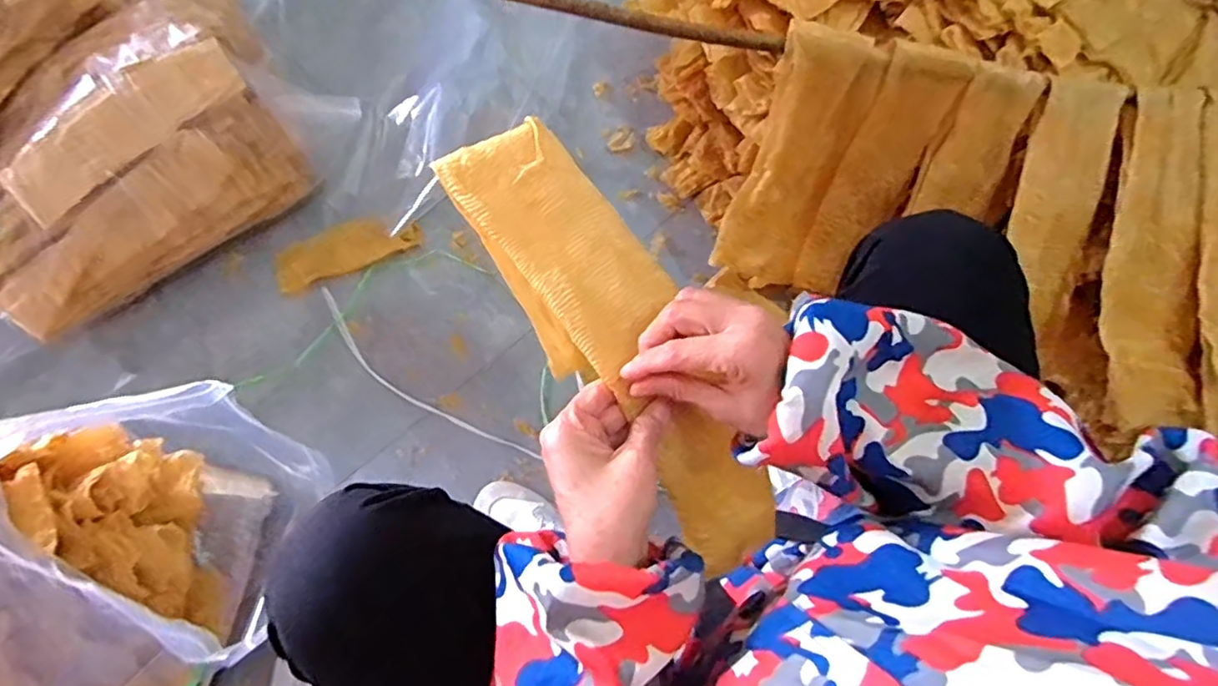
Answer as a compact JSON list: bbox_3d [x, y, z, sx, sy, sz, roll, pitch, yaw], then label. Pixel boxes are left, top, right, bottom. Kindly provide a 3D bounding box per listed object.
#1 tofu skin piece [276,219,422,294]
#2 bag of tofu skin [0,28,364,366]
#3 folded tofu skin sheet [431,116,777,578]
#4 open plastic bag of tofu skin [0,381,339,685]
[{"bbox_3d":[-0.361,-0.134,0.853,0.191,0.031,0.064,-23,74,-9],"label":"tofu skin piece"},{"bbox_3d":[-0.564,-0.209,0.739,0.484,0.170,0.202,-32,76,-11],"label":"bag of tofu skin"},{"bbox_3d":[0.013,0.002,0.396,0.090,0.029,0.317,-34,94,-12],"label":"folded tofu skin sheet"},{"bbox_3d":[-0.514,0.224,0.517,0.477,0.345,0.294,-22,74,-9],"label":"open plastic bag of tofu skin"}]

